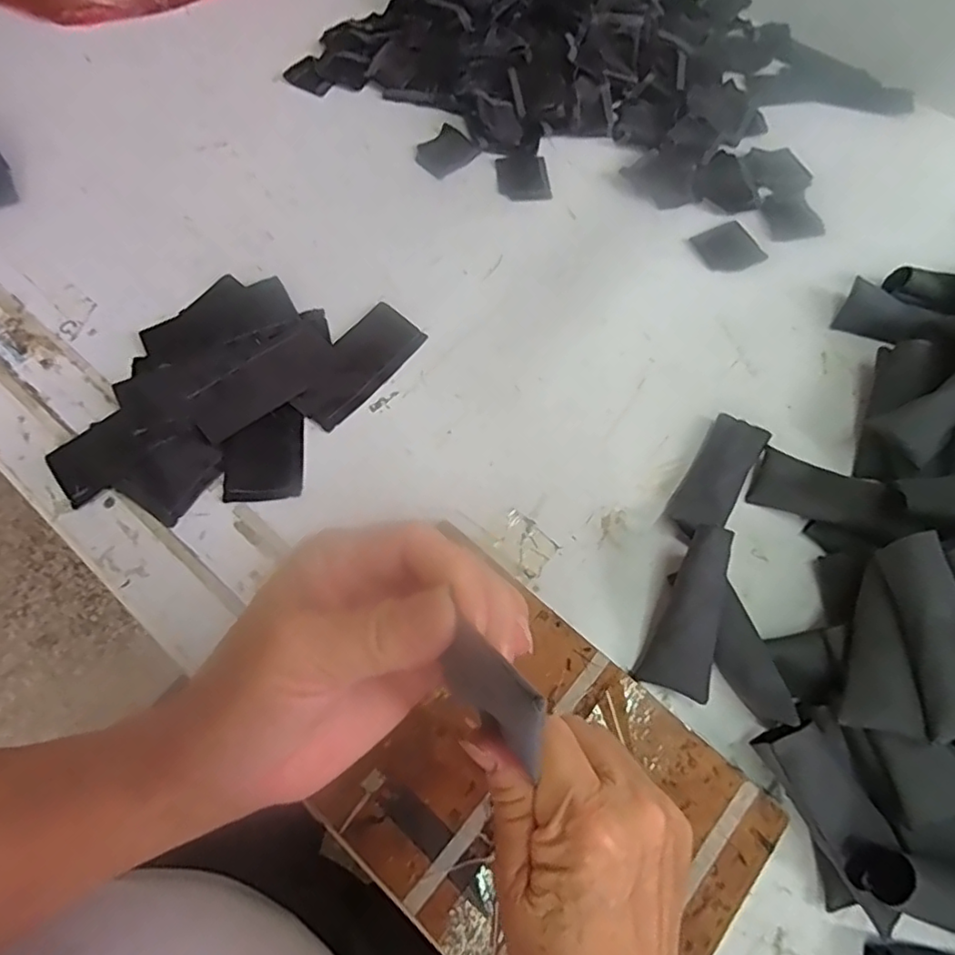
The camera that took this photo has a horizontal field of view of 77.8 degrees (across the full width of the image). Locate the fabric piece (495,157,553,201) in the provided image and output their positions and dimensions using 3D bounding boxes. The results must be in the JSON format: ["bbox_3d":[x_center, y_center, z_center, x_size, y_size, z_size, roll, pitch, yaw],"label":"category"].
[{"bbox_3d":[0.044,-0.286,0.563,0.049,0.004,0.053,-6,66,-4],"label":"fabric piece"}]

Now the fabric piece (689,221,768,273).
[{"bbox_3d":[0.223,-0.204,0.528,0.055,0.004,0.049,-23,68,-11],"label":"fabric piece"}]

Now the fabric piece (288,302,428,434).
[{"bbox_3d":[-0.094,-0.089,0.464,0.053,0.009,0.116,35,70,13],"label":"fabric piece"}]

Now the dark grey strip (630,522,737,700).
[{"bbox_3d":[0.135,0.083,0.369,0.041,0.014,0.103,18,87,7],"label":"dark grey strip"}]

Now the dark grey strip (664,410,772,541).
[{"bbox_3d":[0.175,-0.001,0.429,0.039,0.013,0.095,32,69,12],"label":"dark grey strip"}]

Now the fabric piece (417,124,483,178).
[{"bbox_3d":[-0.028,-0.312,0.567,0.050,0.007,0.059,42,72,15],"label":"fabric piece"}]

